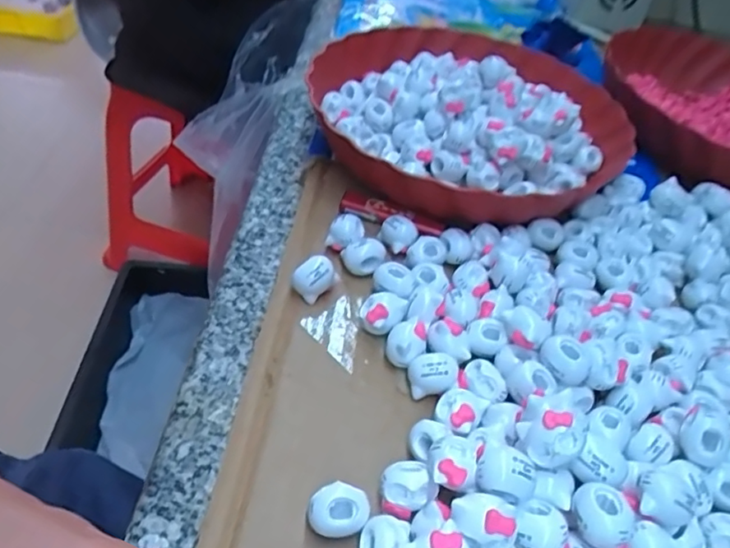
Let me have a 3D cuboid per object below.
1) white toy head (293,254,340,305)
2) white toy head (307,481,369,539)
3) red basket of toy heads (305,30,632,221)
[{"bbox_3d":[-0.029,0.003,0.342,0.019,0.026,0.023,28,47,18],"label":"white toy head"},{"bbox_3d":[-0.011,0.103,0.248,0.024,0.020,0.018,18,45,8],"label":"white toy head"},{"bbox_3d":[0.075,-0.123,0.449,0.230,0.065,0.231,5,44,-5],"label":"red basket of toy heads"}]

